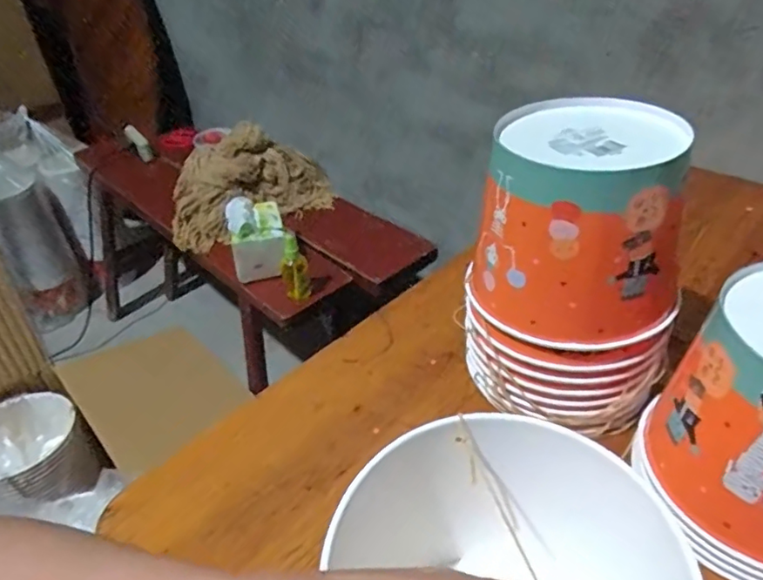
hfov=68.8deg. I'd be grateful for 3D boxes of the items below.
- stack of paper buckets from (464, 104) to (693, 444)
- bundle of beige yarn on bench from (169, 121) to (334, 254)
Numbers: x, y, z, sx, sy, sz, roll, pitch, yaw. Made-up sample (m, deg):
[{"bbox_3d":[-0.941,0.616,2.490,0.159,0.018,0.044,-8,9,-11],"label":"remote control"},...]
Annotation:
[{"bbox_3d":[0.147,-0.022,0.444,0.151,0.208,0.142,5,38,10],"label":"stack of paper buckets"},{"bbox_3d":[-0.278,-0.225,1.159,0.347,0.178,0.146,-20,41,-21],"label":"bundle of beige yarn on bench"}]

